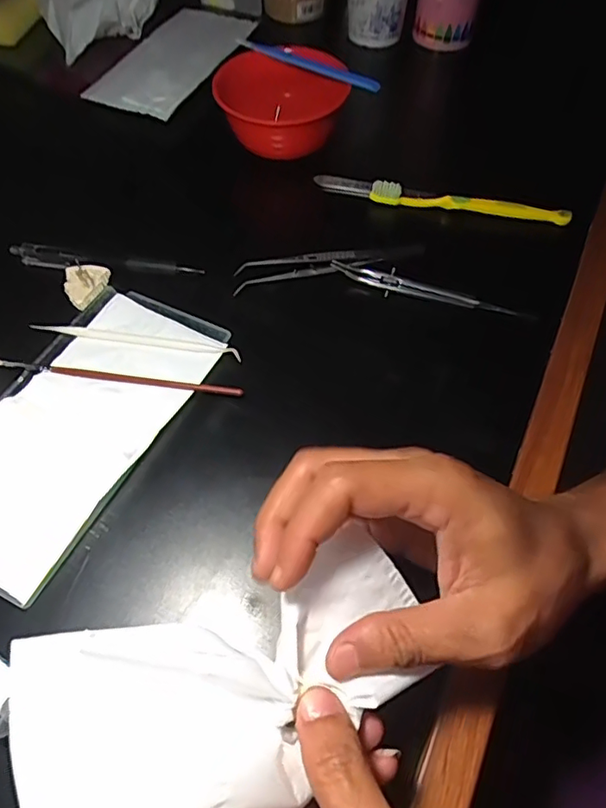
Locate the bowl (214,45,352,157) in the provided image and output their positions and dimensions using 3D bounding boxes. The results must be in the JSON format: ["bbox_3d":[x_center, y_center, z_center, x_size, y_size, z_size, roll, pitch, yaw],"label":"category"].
[{"bbox_3d":[-0.019,-0.250,0.463,0.107,0.061,0.088,8,59,0],"label":"bowl"}]

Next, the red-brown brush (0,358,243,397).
[{"bbox_3d":[-0.118,-0.017,0.347,0.161,0.004,0.006,8,59,4],"label":"red-brown brush"}]

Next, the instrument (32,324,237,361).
[{"bbox_3d":[-0.110,-0.043,0.363,0.140,0.005,0.009,8,59,5],"label":"instrument"}]

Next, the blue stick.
[{"bbox_3d":[0.003,-0.283,0.452,0.139,0.012,0.009,33,63,18],"label":"blue stick"}]

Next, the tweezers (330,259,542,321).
[{"bbox_3d":[0.088,-0.078,0.384,0.138,0.014,0.013,18,60,10],"label":"tweezers"}]

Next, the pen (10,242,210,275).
[{"bbox_3d":[-0.146,-0.104,0.400,0.145,0.010,0.013,9,59,5],"label":"pen"}]

